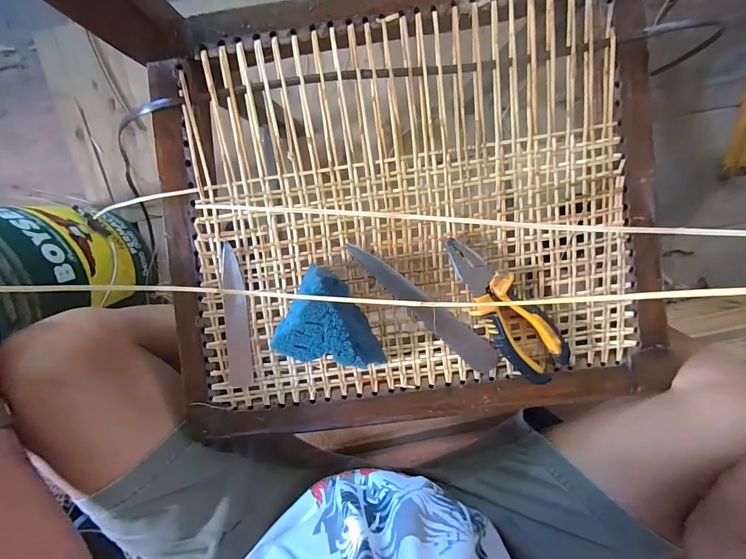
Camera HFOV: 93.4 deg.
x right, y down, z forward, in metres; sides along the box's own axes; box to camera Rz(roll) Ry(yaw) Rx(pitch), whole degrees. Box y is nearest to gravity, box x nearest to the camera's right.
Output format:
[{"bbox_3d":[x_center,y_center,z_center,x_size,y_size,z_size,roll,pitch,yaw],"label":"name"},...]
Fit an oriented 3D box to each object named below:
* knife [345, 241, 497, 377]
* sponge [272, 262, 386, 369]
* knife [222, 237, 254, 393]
[{"bbox_3d":[0.049,0.028,0.338,0.180,0.004,0.030,38,97,-6],"label":"knife"},{"bbox_3d":[-0.026,0.039,0.316,0.100,0.051,0.074,24,98,-4],"label":"sponge"},{"bbox_3d":[-0.131,0.038,0.338,0.024,0.004,0.141,1,102,-2],"label":"knife"}]

